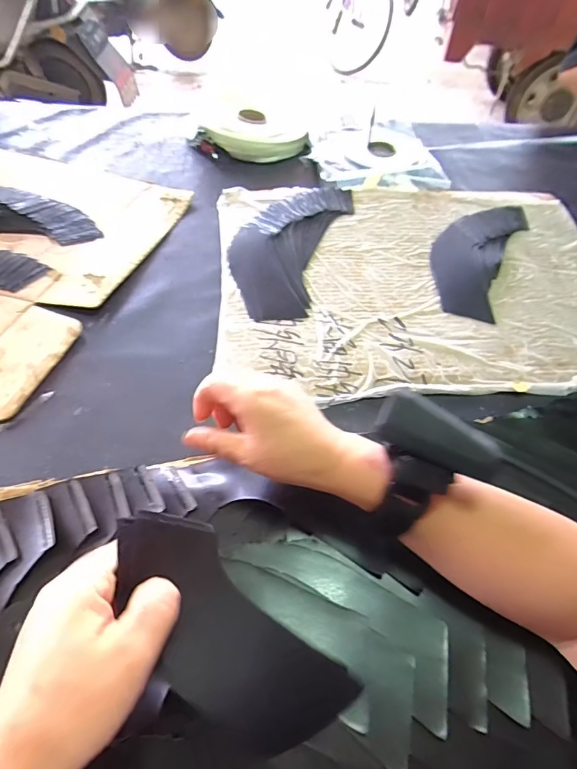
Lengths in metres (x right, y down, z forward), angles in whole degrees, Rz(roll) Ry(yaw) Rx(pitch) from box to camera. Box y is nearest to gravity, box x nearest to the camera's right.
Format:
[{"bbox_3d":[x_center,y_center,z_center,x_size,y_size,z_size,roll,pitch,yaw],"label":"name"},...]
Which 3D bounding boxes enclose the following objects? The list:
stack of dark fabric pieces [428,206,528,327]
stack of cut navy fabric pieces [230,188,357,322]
[{"bbox_3d":[0.242,-0.177,0.542,0.093,0.016,0.244,25,55,15],"label":"stack of dark fabric pieces"},{"bbox_3d":[-0.004,-0.174,0.519,0.116,0.024,0.247,17,53,10],"label":"stack of cut navy fabric pieces"}]

